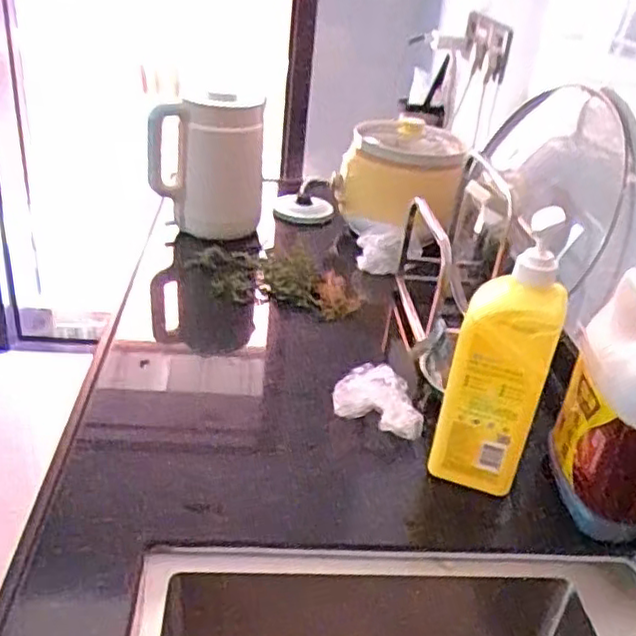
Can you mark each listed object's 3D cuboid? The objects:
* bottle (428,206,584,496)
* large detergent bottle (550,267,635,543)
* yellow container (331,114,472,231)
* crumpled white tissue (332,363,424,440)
[{"bbox_3d":[0.168,0.054,0.638,0.084,0.259,0.055,16,31,16],"label":"bottle"},{"bbox_3d":[0.282,0.078,0.635,0.074,0.215,0.131,8,30,2],"label":"large detergent bottle"},{"bbox_3d":[0.153,-0.259,1.248,0.208,0.173,0.169,11,30,8],"label":"yellow container"},{"bbox_3d":[0.070,0.087,0.769,0.100,0.039,0.100,10,30,7],"label":"crumpled white tissue"}]

